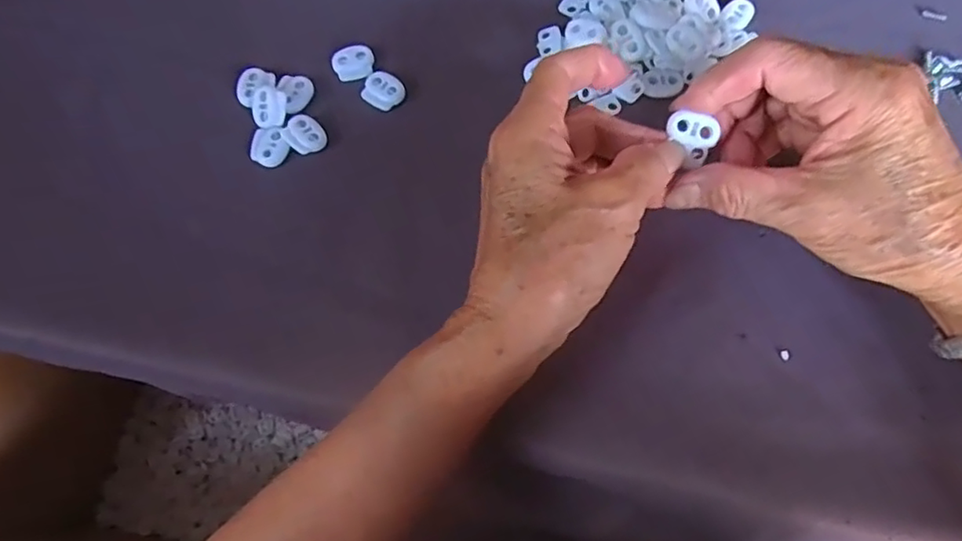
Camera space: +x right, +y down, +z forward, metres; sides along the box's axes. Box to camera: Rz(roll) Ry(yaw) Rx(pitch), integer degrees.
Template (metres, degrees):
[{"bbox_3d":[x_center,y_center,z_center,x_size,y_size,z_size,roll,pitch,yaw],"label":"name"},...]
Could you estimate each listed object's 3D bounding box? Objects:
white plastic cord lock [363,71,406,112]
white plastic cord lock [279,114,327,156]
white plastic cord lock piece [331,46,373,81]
[{"bbox_3d":[-0.052,-0.096,0.327,0.022,0.005,0.021,29,75,10],"label":"white plastic cord lock"},{"bbox_3d":[-0.092,-0.071,0.317,0.019,0.004,0.022,-39,75,-11],"label":"white plastic cord lock"},{"bbox_3d":[-0.069,-0.113,0.331,0.022,0.004,0.021,-11,72,-2],"label":"white plastic cord lock piece"}]

